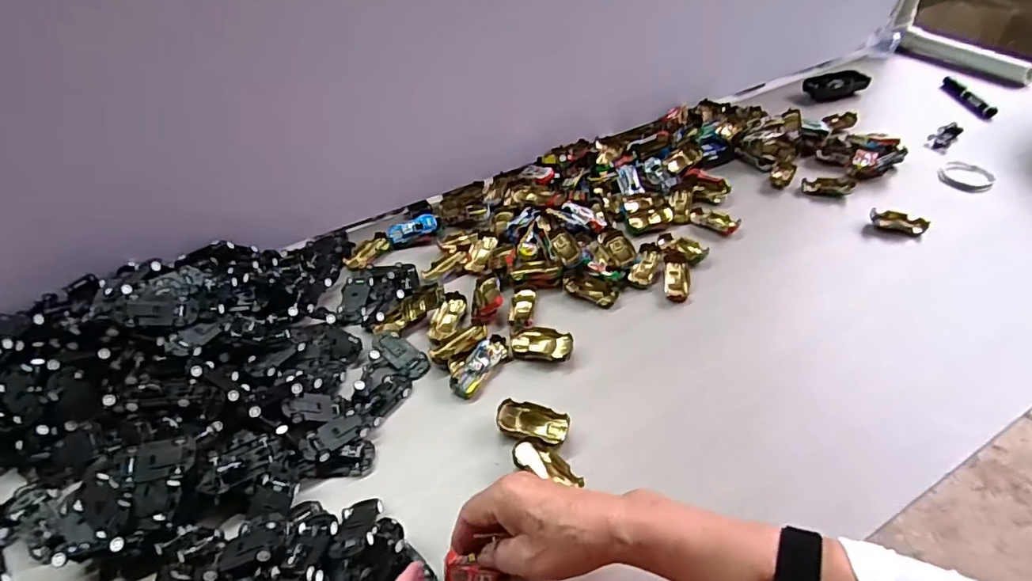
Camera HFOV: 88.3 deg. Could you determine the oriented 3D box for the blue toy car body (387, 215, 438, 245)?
[{"bbox_3d":[-0.133,-0.079,0.682,0.062,0.016,0.031,-12,45,-10],"label":"blue toy car body"}]

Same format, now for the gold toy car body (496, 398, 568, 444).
[{"bbox_3d":[0.015,0.120,0.479,0.063,0.018,0.029,10,46,12],"label":"gold toy car body"}]

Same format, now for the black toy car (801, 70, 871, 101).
[{"bbox_3d":[0.550,-0.351,0.908,0.105,0.030,0.048,-10,45,-7],"label":"black toy car"}]

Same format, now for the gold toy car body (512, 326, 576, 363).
[{"bbox_3d":[0.027,0.054,0.544,0.062,0.020,0.034,11,46,14],"label":"gold toy car body"}]

